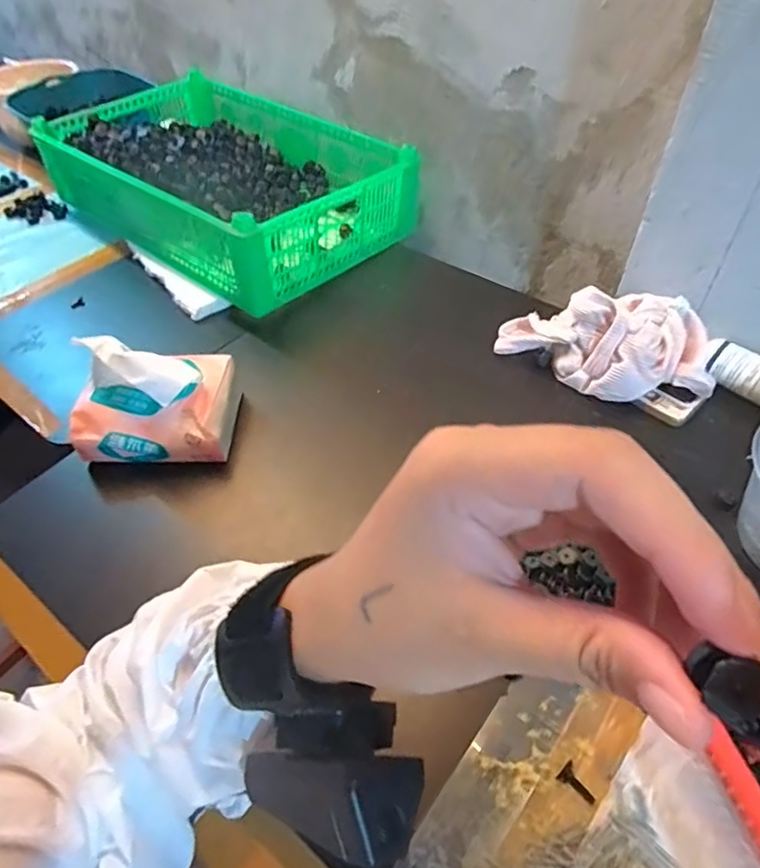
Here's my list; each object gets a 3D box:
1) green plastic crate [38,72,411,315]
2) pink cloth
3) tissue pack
[{"bbox_3d":[-0.215,-0.357,0.788,0.458,0.105,0.290,32,58,26],"label":"green plastic crate"},{"bbox_3d":[0.220,-0.093,0.553,0.196,0.078,0.096,4,50,6],"label":"pink cloth"},{"bbox_3d":[-0.210,-0.035,0.517,0.137,0.099,0.096,-3,49,0],"label":"tissue pack"}]

